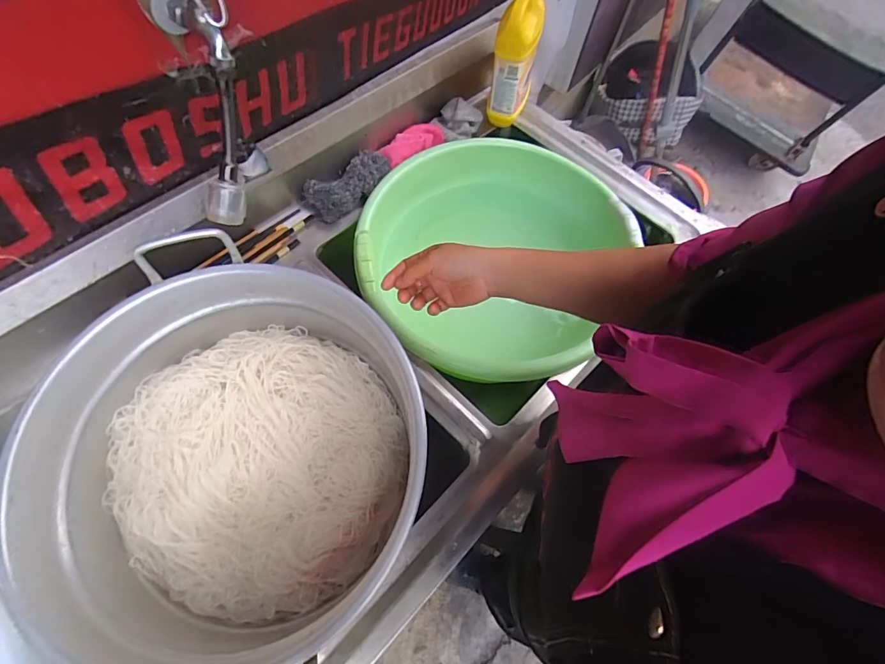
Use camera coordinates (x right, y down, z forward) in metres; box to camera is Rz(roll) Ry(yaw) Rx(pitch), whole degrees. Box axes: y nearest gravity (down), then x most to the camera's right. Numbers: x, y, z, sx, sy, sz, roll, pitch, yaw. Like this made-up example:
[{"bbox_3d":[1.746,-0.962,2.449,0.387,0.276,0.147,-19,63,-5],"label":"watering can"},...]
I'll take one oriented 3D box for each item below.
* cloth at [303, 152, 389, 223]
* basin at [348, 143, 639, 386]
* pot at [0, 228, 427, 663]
[{"bbox_3d":[-0.157,-0.257,0.755,0.073,0.048,0.153,31,67,12],"label":"cloth"},{"bbox_3d":[0.090,-0.127,0.808,0.450,0.184,0.499,30,67,11],"label":"basin"},{"bbox_3d":[-0.247,0.155,0.555,0.429,0.206,0.422,1,64,-2],"label":"pot"}]

